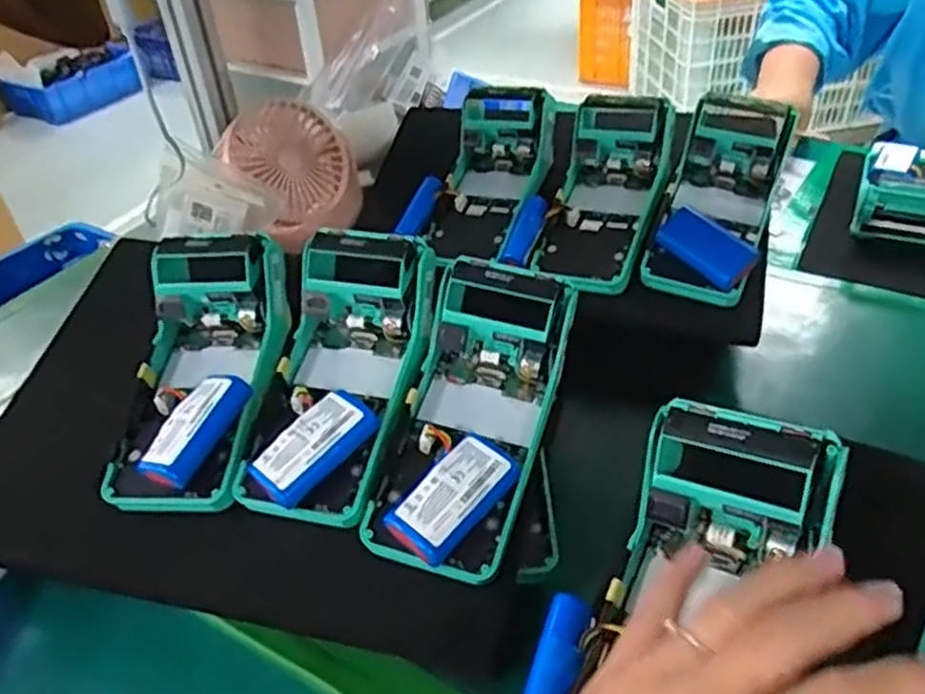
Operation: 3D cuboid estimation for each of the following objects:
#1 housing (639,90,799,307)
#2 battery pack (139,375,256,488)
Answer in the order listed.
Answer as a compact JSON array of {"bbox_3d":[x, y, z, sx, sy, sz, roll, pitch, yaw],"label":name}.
[{"bbox_3d":[0.191,-0.108,0.566,0.078,0.059,0.165,15,66,23],"label":"housing"},{"bbox_3d":[-0.147,0.044,0.413,0.031,0.015,0.069,16,57,24],"label":"battery pack"}]

